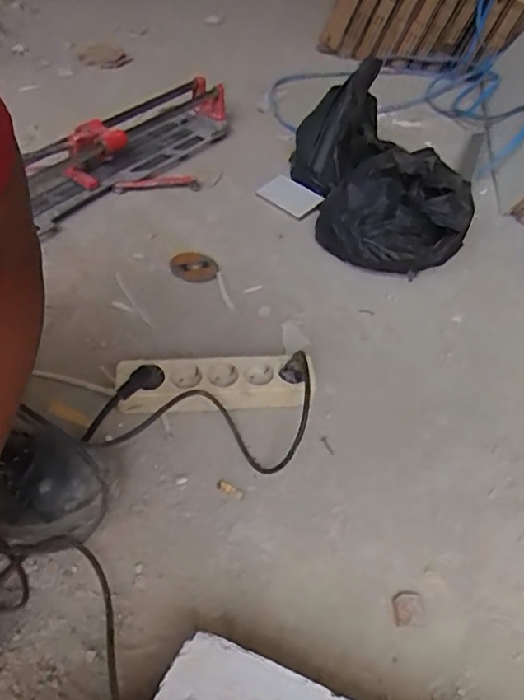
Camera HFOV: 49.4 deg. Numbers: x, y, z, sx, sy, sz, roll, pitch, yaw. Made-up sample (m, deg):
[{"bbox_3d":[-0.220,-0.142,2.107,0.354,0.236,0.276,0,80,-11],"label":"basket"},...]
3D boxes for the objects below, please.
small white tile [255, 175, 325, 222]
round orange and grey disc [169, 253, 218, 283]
[{"bbox_3d":[0.053,-0.286,1.057,0.079,0.009,0.126,-40,55,-22],"label":"small white tile"},{"bbox_3d":[-0.106,-0.132,0.902,0.073,0.006,0.064,30,52,20],"label":"round orange and grey disc"}]

